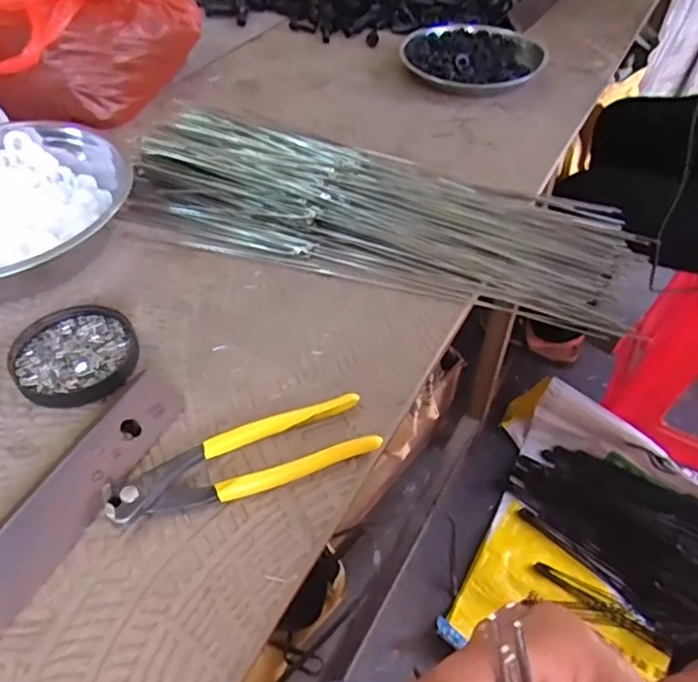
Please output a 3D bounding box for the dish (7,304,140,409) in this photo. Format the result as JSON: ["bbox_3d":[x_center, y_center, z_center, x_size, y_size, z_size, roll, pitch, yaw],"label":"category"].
[{"bbox_3d":[-0.202,0.010,0.441,0.084,0.011,0.094,-27,53,-22],"label":"dish"}]

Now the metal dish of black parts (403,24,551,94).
[{"bbox_3d":[0.167,-0.382,0.795,0.176,0.021,0.173,0,48,0],"label":"metal dish of black parts"}]

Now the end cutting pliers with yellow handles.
[{"bbox_3d":[-0.065,0.074,0.374,0.163,0.015,0.045,-18,50,-15],"label":"end cutting pliers with yellow handles"}]

